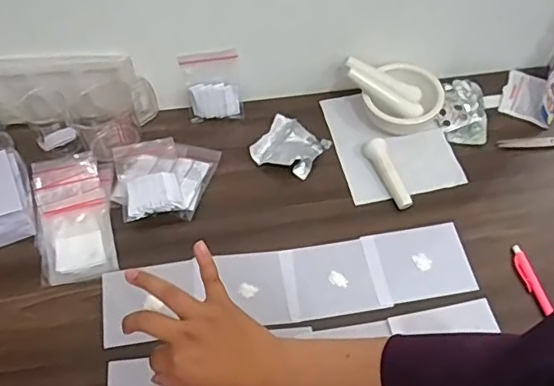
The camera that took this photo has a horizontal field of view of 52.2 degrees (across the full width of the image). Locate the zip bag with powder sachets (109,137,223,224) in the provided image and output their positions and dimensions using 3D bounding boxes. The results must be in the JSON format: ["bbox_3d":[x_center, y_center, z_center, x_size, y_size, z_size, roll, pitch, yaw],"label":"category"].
[{"bbox_3d":[-0.131,-0.022,0.665,0.118,0.029,0.110,-8,58,-5],"label":"zip bag with powder sachets"}]

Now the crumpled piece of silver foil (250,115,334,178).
[{"bbox_3d":[0.013,-0.057,0.694,0.078,0.023,0.072,33,64,19],"label":"crumpled piece of silver foil"}]

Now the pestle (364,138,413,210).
[{"bbox_3d":[0.134,-0.025,0.669,0.021,0.026,0.091,-22,60,-13],"label":"pestle"}]

